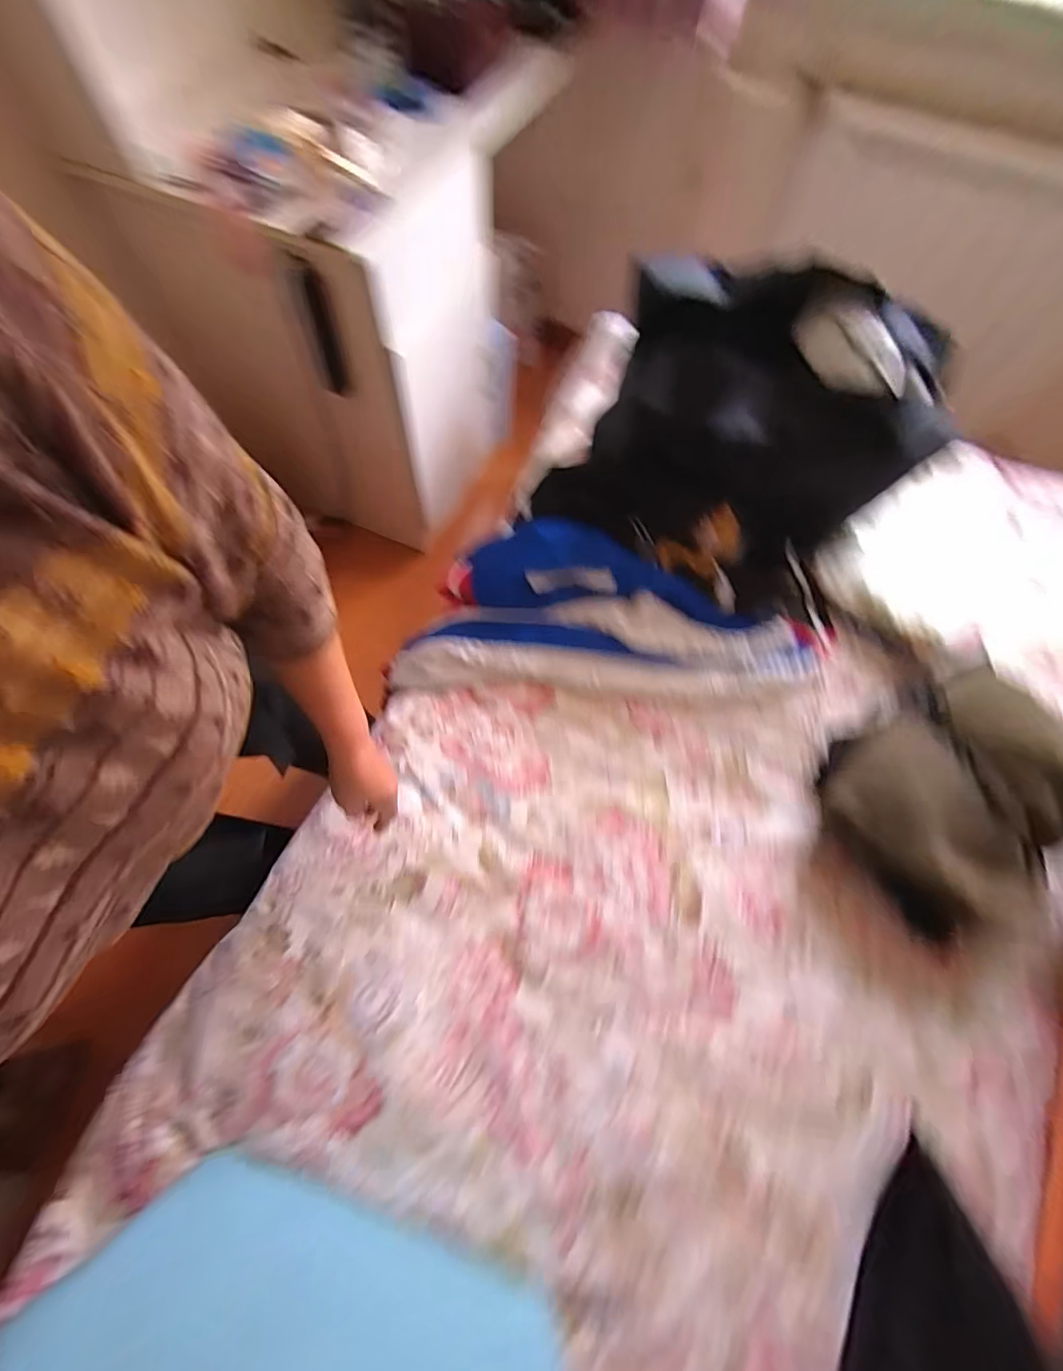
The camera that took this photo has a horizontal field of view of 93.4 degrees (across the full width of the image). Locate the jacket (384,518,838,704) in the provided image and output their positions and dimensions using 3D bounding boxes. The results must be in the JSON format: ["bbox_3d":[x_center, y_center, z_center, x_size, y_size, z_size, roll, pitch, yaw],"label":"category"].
[{"bbox_3d":[0.130,-0.122,0.825,0.725,0.107,0.261,3,69,-1],"label":"jacket"}]

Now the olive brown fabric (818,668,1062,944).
[{"bbox_3d":[0.607,0.165,0.702,0.311,0.151,0.290,-30,72,-13],"label":"olive brown fabric"}]

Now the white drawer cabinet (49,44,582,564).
[{"bbox_3d":[-0.319,-0.806,1.184,0.392,0.735,0.610,26,69,7],"label":"white drawer cabinet"}]

